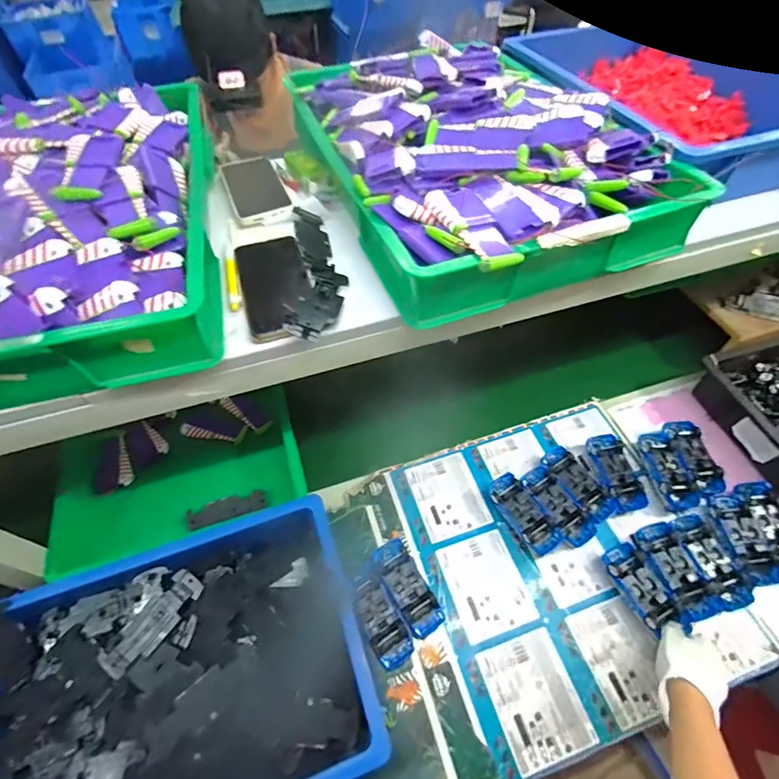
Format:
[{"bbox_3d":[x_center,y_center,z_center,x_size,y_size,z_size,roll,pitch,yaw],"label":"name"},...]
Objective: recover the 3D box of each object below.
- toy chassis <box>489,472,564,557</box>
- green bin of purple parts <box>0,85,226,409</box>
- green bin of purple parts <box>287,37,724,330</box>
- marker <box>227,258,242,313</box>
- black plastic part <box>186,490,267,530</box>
[{"bbox_3d":[0.209,0.197,0.663,0.056,0.034,0.131,-28,58,-16],"label":"toy chassis"},{"bbox_3d":[-0.395,-0.204,0.483,0.358,0.111,0.494,-13,54,-7],"label":"green bin of purple parts"},{"bbox_3d":[0.092,-0.297,0.532,0.332,0.102,0.446,-22,55,-13],"label":"green bin of purple parts"},{"bbox_3d":[-0.179,-0.122,0.482,0.012,0.011,0.081,-13,54,-7],"label":"marker"},{"bbox_3d":[-0.262,0.193,0.675,0.123,0.016,0.034,-14,70,-7],"label":"black plastic part"}]

